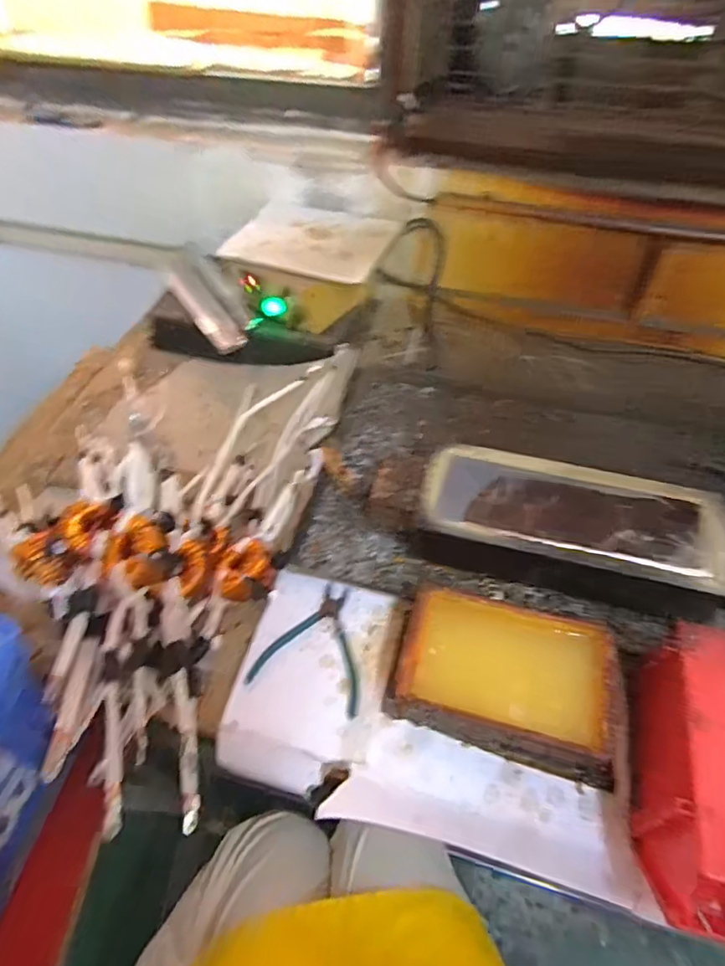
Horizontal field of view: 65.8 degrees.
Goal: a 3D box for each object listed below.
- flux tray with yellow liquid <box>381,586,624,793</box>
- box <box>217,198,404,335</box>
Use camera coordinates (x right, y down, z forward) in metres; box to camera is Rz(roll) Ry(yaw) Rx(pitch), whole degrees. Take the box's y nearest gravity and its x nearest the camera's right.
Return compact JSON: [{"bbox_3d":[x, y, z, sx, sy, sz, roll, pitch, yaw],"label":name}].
[{"bbox_3d":[0.151,0.198,0.569,0.228,0.068,0.136,13,52,11],"label":"flux tray with yellow liquid"},{"bbox_3d":[-0.091,-0.367,0.969,0.255,0.115,0.231,17,53,15],"label":"box"}]

